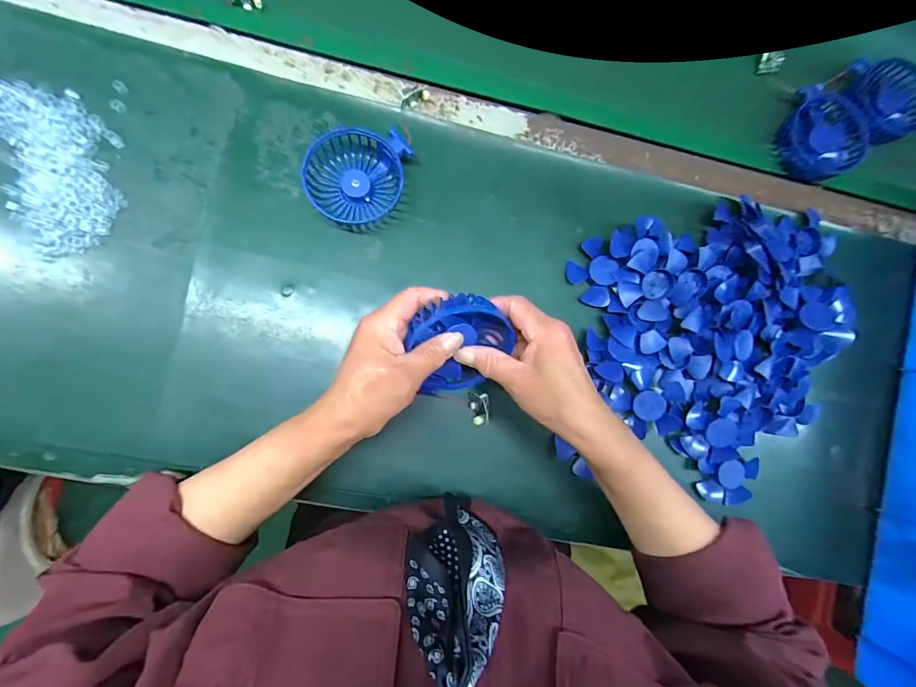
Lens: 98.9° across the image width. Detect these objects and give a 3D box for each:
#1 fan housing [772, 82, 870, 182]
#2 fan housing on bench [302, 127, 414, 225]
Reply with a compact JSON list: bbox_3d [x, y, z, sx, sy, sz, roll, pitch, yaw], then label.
[{"bbox_3d":[0.413,-0.239,0.449,0.092,0.024,0.098,0,88,-6],"label":"fan housing"},{"bbox_3d":[-0.098,-0.160,0.381,0.089,0.030,0.086,0,88,-6],"label":"fan housing on bench"}]

